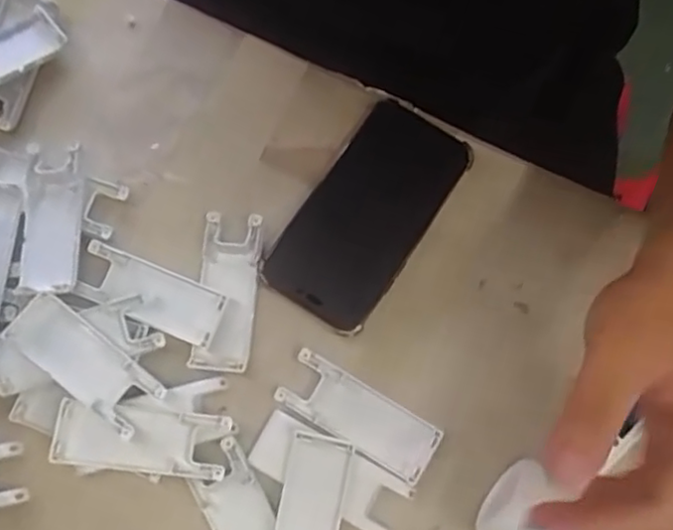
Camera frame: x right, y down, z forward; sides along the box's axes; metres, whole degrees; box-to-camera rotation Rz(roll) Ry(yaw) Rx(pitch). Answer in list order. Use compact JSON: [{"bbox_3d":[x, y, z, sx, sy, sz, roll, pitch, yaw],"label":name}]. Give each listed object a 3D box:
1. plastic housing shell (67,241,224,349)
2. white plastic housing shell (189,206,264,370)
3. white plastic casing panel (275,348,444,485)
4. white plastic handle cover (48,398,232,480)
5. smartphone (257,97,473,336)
[{"bbox_3d":[-0.124,0.019,0.434,0.100,0.012,0.038,22,79,5],"label":"plastic housing shell"},{"bbox_3d":[-0.074,0.018,0.438,0.039,0.014,0.103,5,78,1],"label":"white plastic housing shell"},{"bbox_3d":[0.014,0.097,0.419,0.103,0.004,0.038,31,79,7],"label":"white plastic casing panel"},{"bbox_3d":[-0.121,0.108,0.403,0.103,0.013,0.039,8,79,-4],"label":"white plastic handle cover"},{"bbox_3d":[0.022,-0.038,0.444,0.081,0.014,0.162,33,80,7],"label":"smartphone"}]

